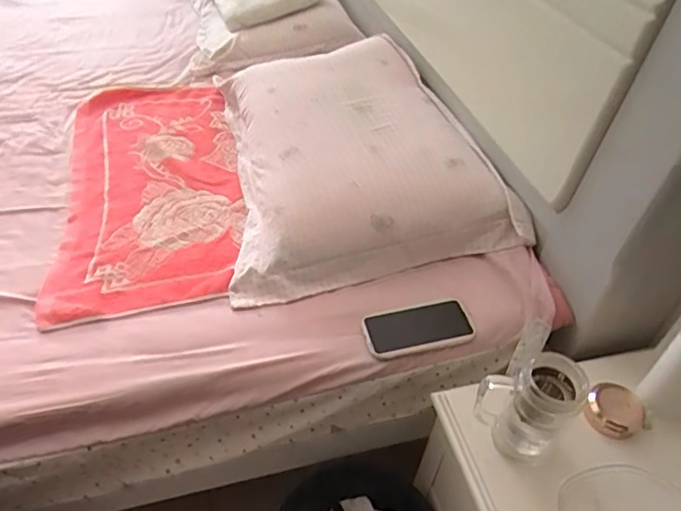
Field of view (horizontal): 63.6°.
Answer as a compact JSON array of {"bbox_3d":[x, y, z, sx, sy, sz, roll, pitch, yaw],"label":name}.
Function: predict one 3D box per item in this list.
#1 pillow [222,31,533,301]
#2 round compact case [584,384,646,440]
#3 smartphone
[{"bbox_3d":[-0.011,-0.234,1.089,0.474,0.103,0.693,-9,45,-13],"label":"pillow"},{"bbox_3d":[0.371,0.210,0.743,0.070,0.023,0.071,2,44,-2],"label":"round compact case"},{"bbox_3d":[0.117,0.104,0.817,0.156,0.014,0.077,-8,45,-12],"label":"smartphone"}]

